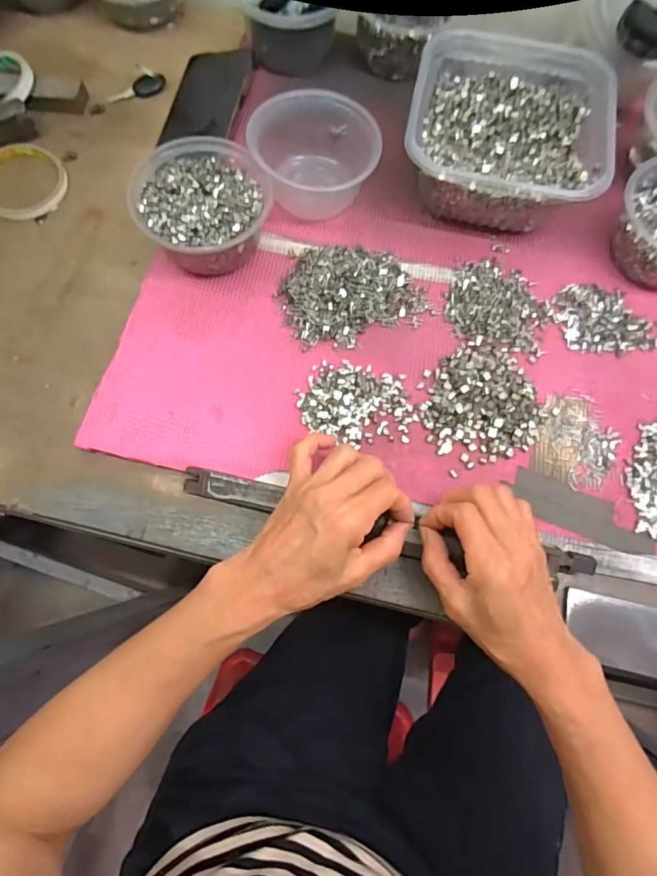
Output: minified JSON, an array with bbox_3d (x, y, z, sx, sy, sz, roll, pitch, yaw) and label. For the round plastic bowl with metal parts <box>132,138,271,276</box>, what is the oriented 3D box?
[{"bbox_3d":[-0.108,-0.202,0.435,0.110,0.060,0.117,1,71,-2],"label":"round plastic bowl with metal parts"}]

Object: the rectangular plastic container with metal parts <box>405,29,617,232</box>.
[{"bbox_3d":[0.161,-0.285,0.460,0.170,0.073,0.177,12,71,1],"label":"rectangular plastic container with metal parts"}]

